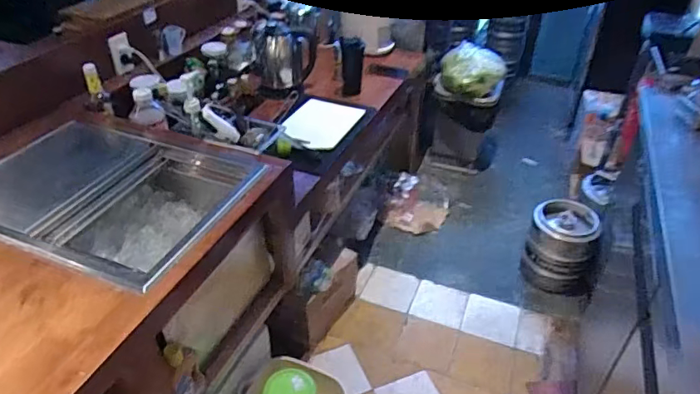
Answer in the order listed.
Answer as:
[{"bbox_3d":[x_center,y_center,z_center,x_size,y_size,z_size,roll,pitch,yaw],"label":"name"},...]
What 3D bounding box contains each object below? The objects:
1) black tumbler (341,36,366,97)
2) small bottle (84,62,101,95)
[{"bbox_3d":[0.010,-0.458,1.762,0.080,0.218,0.080,-3,37,-4],"label":"black tumbler"},{"bbox_3d":[-0.712,-0.327,1.392,0.033,0.099,0.035,-20,41,-24],"label":"small bottle"}]

